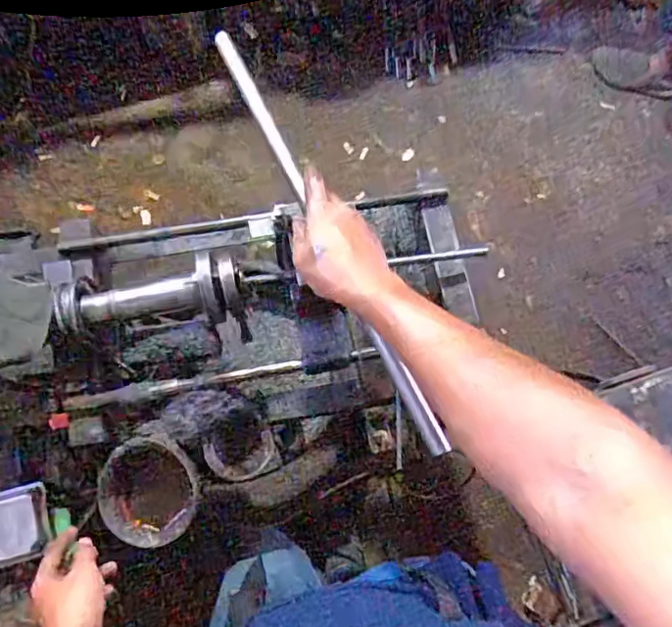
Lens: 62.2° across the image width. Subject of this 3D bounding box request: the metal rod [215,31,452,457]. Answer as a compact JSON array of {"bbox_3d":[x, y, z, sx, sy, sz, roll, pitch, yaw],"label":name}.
[{"bbox_3d":[-0.016,-0.087,0.532,0.016,0.017,0.477,-25,75,-8],"label":"metal rod"}]

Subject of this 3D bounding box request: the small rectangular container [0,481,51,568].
[{"bbox_3d":[-0.395,0.261,0.688,0.075,0.016,0.087,-16,75,-6],"label":"small rectangular container"}]

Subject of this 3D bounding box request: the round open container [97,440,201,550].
[{"bbox_3d":[-0.230,0.218,0.683,0.111,0.031,0.124,-12,74,-5],"label":"round open container"}]

